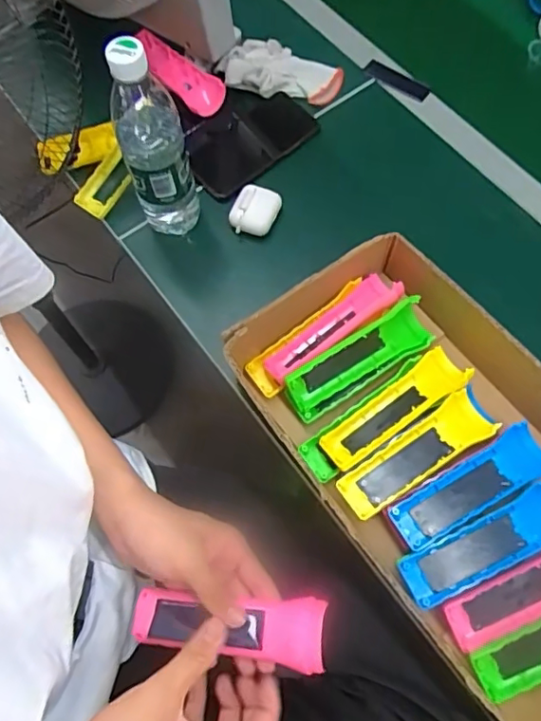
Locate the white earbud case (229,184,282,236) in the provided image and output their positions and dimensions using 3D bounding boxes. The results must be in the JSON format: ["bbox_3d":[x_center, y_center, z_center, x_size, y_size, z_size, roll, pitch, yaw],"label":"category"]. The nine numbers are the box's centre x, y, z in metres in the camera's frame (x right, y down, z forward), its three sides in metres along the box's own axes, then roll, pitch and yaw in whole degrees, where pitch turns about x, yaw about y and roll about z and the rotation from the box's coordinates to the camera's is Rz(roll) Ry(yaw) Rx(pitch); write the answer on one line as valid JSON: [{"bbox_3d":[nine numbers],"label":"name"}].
[{"bbox_3d":[-0.017,-0.172,0.655,0.050,0.026,0.054,16,69,7],"label":"white earbud case"}]

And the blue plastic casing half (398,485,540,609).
[{"bbox_3d":[0.185,0.164,0.491,0.149,0.026,0.046,-24,70,-9],"label":"blue plastic casing half"}]

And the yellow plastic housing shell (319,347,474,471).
[{"bbox_3d":[0.118,0.048,0.539,0.150,0.033,0.041,-35,72,-12],"label":"yellow plastic housing shell"}]

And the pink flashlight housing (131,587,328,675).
[{"bbox_3d":[-0.035,0.204,0.438,0.151,0.022,0.047,1,68,16],"label":"pink flashlight housing"}]

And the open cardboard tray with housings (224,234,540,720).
[{"bbox_3d":[0.163,0.098,0.504,0.215,0.076,0.435,-34,72,-12],"label":"open cardboard tray with housings"}]

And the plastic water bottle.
[{"bbox_3d":[-0.115,-0.210,0.560,0.064,0.220,0.054,-15,69,-5],"label":"plastic water bottle"}]

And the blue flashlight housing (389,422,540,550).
[{"bbox_3d":[0.177,0.115,0.509,0.147,0.033,0.046,-28,71,-10],"label":"blue flashlight housing"}]

